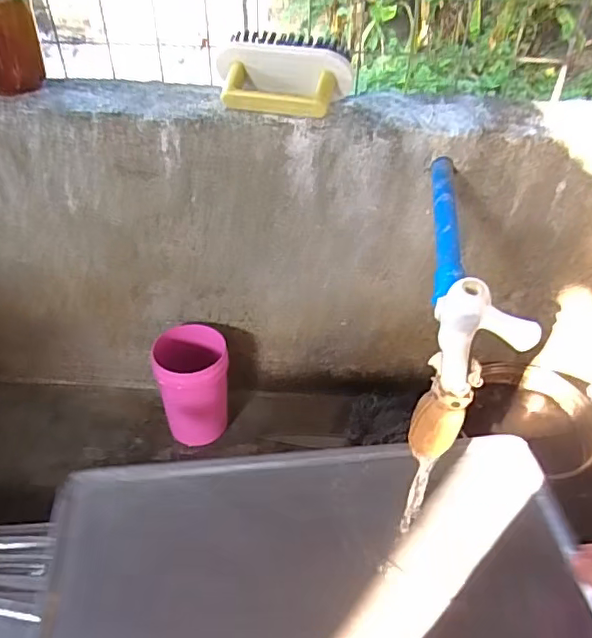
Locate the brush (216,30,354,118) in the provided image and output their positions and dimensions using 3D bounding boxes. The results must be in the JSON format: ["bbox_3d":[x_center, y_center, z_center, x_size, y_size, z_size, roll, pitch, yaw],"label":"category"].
[{"bbox_3d":[-0.013,-0.242,0.549,0.131,0.058,0.058,6,42,5],"label":"brush"}]

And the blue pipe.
[{"bbox_3d":[0.132,-0.086,0.488,0.023,0.028,0.189,7,42,6],"label":"blue pipe"}]

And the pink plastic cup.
[{"bbox_3d":[-0.127,0.085,0.704,0.073,0.154,0.071,1,42,-1],"label":"pink plastic cup"}]

